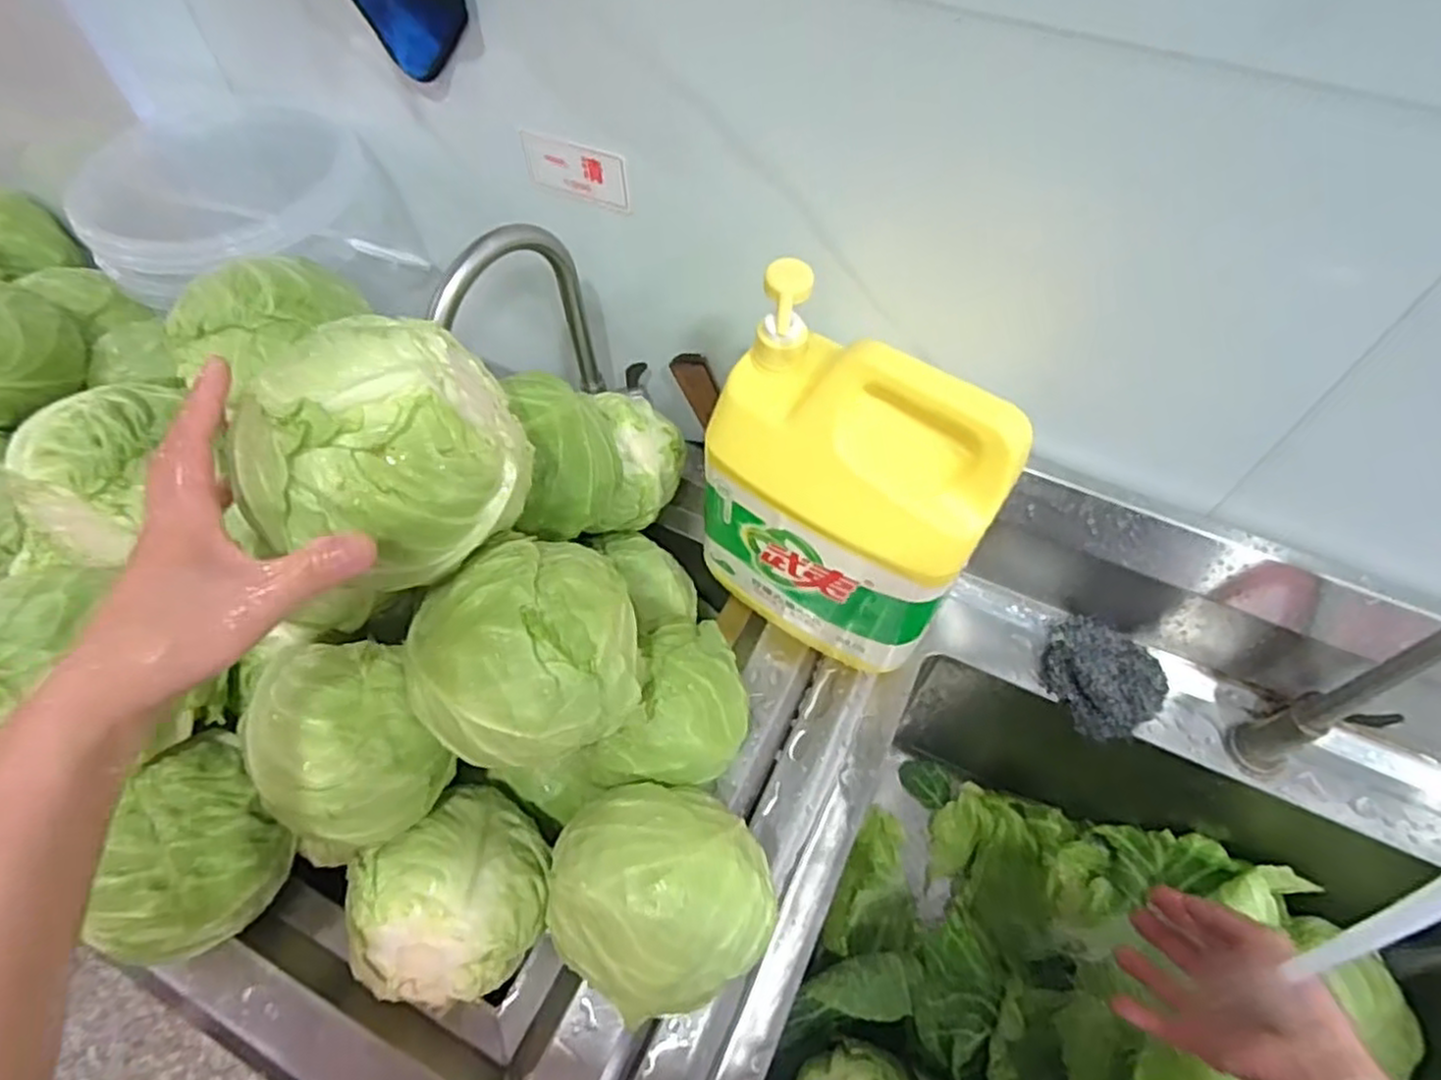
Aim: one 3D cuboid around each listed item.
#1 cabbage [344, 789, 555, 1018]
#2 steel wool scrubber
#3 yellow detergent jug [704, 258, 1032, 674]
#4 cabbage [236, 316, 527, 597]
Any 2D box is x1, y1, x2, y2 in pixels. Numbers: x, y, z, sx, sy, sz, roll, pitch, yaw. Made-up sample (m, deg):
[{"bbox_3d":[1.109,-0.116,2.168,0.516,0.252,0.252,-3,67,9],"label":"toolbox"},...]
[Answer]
[{"bbox_3d":[-0.176,0.238,0.498,0.127,0.090,0.112,-37,65,-21],"label":"cabbage"},{"bbox_3d":[0.319,0.109,0.628,0.092,0.039,0.098,0,58,0],"label":"steel wool scrubber"},{"bbox_3d":[0.090,-0.027,0.542,0.188,0.270,0.112,33,63,19],"label":"yellow detergent jug"},{"bbox_3d":[-0.172,-0.044,0.401,0.135,0.112,0.111,-24,61,-14],"label":"cabbage"}]

